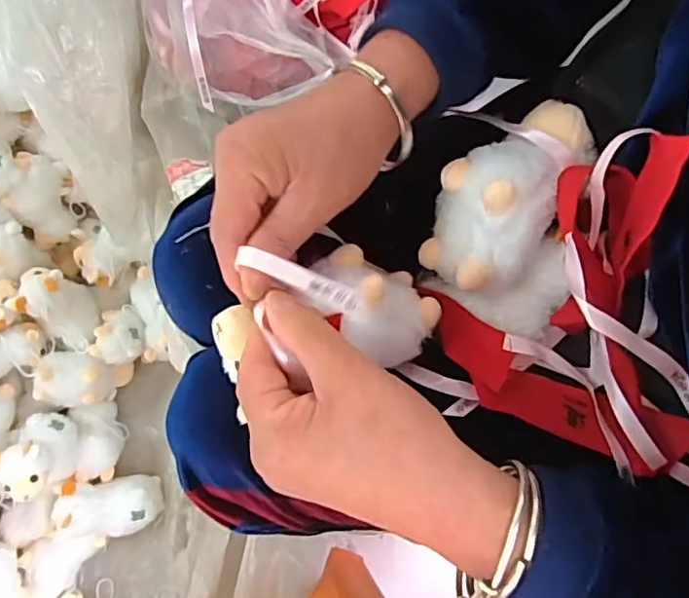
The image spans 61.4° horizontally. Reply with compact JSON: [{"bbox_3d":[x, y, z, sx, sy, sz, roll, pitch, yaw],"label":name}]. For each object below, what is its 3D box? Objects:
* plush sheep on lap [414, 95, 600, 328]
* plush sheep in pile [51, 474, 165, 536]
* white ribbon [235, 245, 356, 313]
[{"bbox_3d":[0.101,-0.045,0.354,0.099,0.070,0.139,1,107,0],"label":"plush sheep on lap"},{"bbox_3d":[-0.290,0.256,0.717,0.124,0.058,0.070,1,81,-24],"label":"plush sheep in pile"},{"bbox_3d":[-0.021,-0.010,0.276,0.058,0.005,0.011,24,76,-6],"label":"white ribbon"}]

